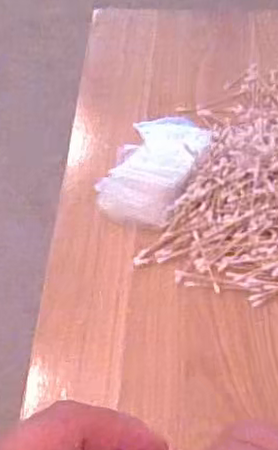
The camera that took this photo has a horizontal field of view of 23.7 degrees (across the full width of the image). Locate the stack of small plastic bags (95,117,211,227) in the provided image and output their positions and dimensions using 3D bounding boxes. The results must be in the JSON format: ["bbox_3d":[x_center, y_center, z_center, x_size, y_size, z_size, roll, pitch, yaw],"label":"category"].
[{"bbox_3d":[0.020,-0.074,0.738,0.098,0.033,0.182,13,48,15],"label":"stack of small plastic bags"}]

